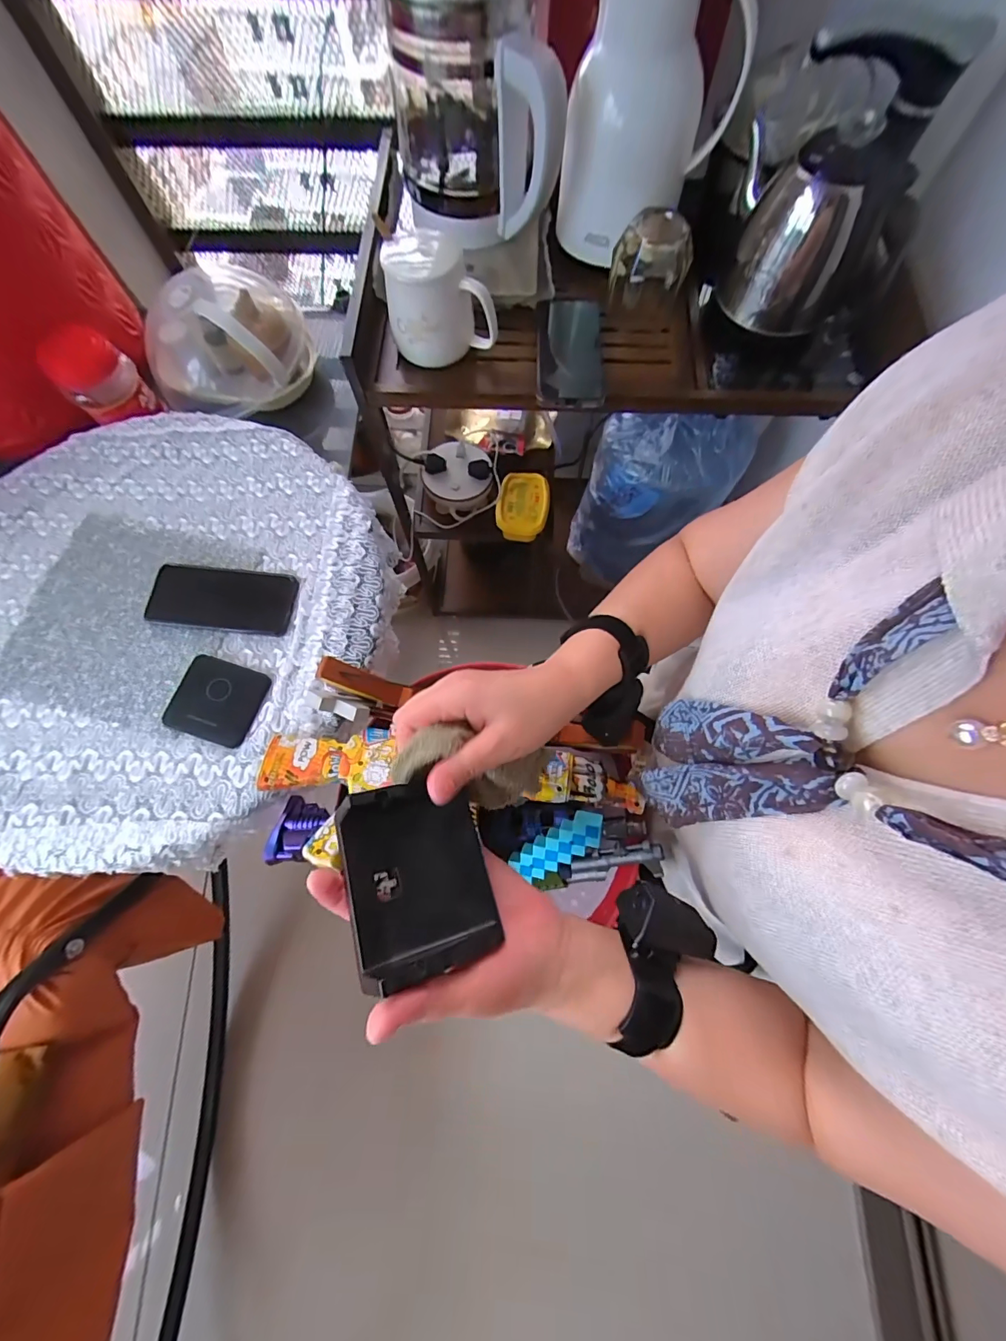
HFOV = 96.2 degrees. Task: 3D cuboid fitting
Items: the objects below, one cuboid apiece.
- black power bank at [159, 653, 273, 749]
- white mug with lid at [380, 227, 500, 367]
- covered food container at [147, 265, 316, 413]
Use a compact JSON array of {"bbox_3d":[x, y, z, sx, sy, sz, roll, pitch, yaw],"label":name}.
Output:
[{"bbox_3d":[-0.314,0.032,0.498,0.091,0.013,0.087,16,74,5],"label":"black power bank"},{"bbox_3d":[-0.071,-0.419,0.506,0.114,0.086,0.098,-8,73,-2],"label":"white mug with lid"},{"bbox_3d":[-0.421,-0.508,0.694,0.206,0.138,0.174,4,73,1],"label":"covered food container"}]

